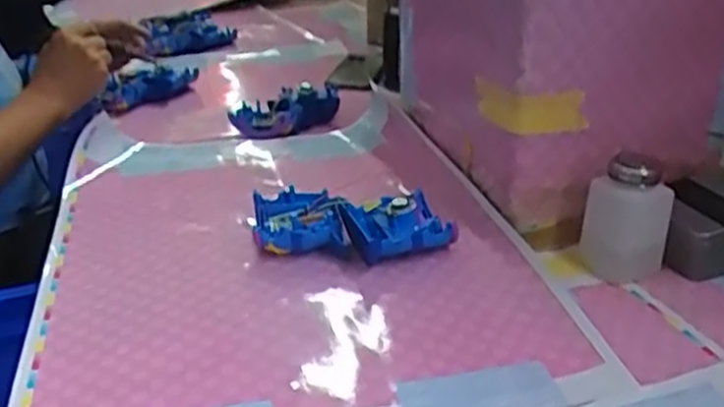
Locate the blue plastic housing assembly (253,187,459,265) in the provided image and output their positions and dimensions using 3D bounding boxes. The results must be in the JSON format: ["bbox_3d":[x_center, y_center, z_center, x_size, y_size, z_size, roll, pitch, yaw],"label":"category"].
[{"bbox_3d":[-0.012,0.020,0.659,0.185,0.041,0.105,0,26,3],"label":"blue plastic housing assembly"}]

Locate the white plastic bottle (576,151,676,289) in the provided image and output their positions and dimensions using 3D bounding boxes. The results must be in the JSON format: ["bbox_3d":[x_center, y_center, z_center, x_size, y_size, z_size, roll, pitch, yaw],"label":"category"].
[{"bbox_3d":[0.222,0.011,0.620,0.055,0.096,0.055,-11,28,-18],"label":"white plastic bottle"}]

